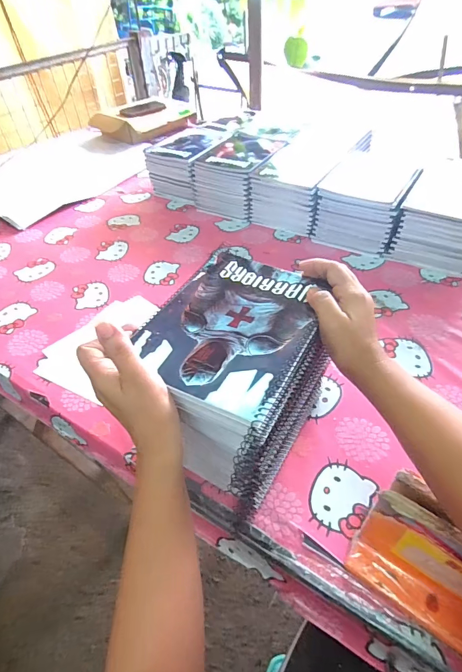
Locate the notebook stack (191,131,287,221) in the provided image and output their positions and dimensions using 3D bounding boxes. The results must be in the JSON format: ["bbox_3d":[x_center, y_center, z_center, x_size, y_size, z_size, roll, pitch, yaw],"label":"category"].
[{"bbox_3d":[0.028,-0.409,0.944,0.164,0.118,0.223,22,50,23],"label":"notebook stack"}]

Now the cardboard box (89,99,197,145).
[{"bbox_3d":[-0.306,-0.795,1.355,0.255,0.076,0.309,30,54,29],"label":"cardboard box"}]

